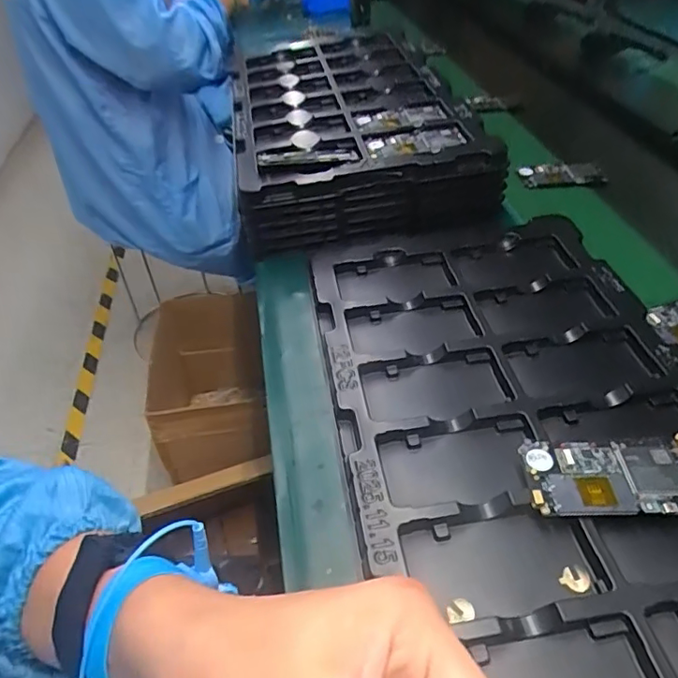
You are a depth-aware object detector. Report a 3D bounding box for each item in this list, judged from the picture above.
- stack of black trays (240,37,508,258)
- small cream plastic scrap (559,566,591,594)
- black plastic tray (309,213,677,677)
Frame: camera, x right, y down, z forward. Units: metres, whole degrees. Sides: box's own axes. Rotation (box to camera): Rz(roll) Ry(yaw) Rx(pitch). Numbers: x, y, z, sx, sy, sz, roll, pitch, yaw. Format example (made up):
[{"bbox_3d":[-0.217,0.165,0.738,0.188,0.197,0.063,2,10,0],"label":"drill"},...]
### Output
[{"bbox_3d":[0.006,-0.361,0.865,0.328,0.082,0.613,-6,43,-5],"label":"stack of black trays"},{"bbox_3d":[0.166,0.168,0.375,0.018,0.004,0.017,-1,43,1],"label":"small cream plastic scrap"},{"bbox_3d":[0.168,0.068,0.471,0.329,0.030,0.547,-6,43,-5],"label":"black plastic tray"}]

